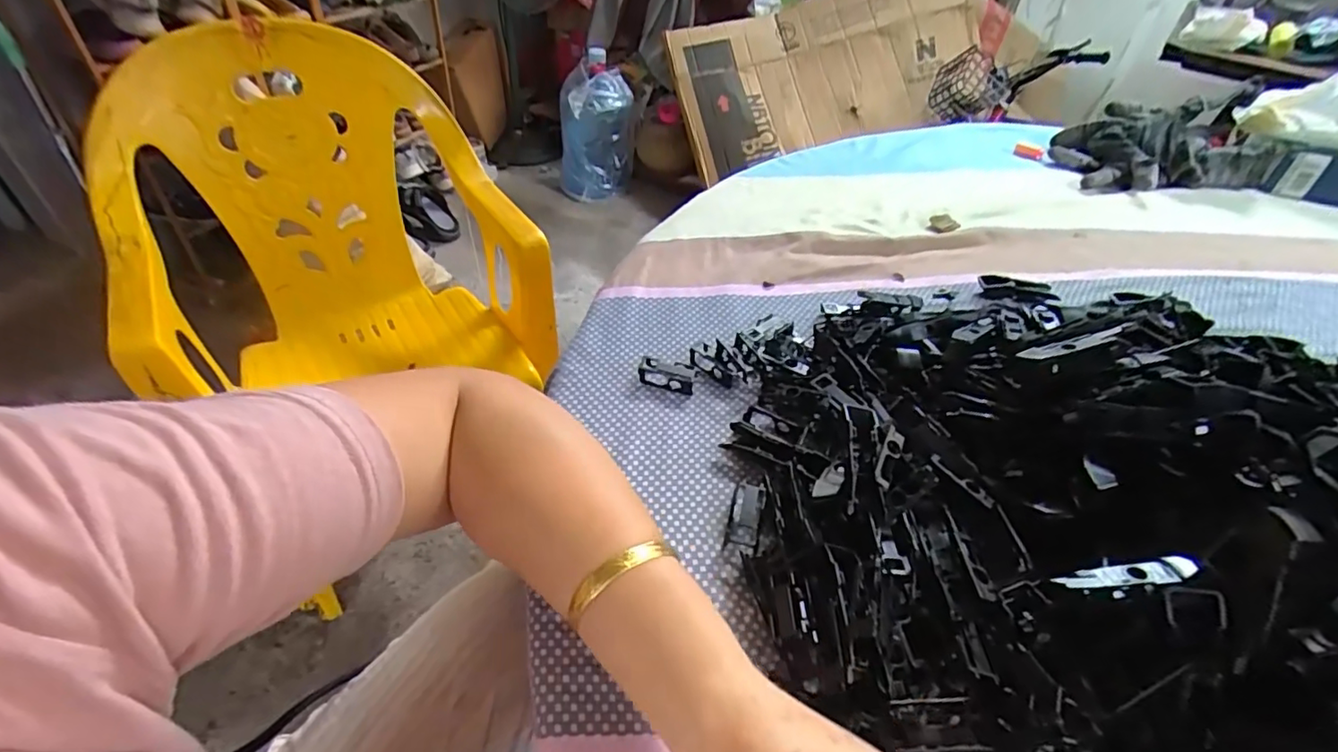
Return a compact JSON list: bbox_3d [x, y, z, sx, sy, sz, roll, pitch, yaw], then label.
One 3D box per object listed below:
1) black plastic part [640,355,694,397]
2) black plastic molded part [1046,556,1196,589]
[{"bbox_3d":[-0.002,0.000,0.400,0.038,0.010,0.021,13,44,8],"label":"black plastic part"},{"bbox_3d":[0.204,0.089,0.262,0.063,0.009,0.012,-1,44,-6],"label":"black plastic molded part"}]

